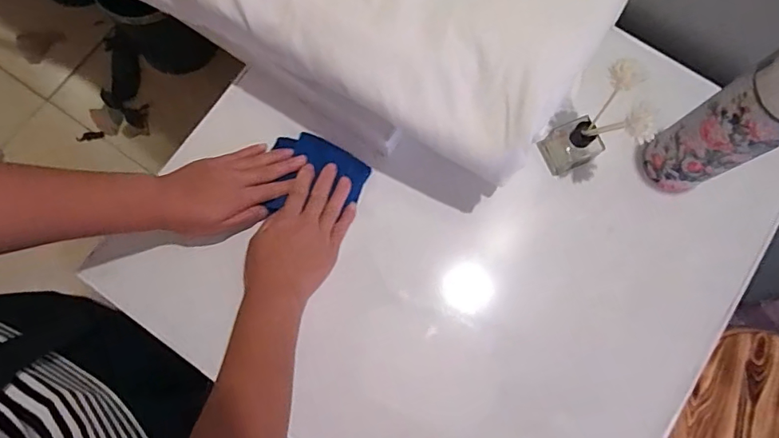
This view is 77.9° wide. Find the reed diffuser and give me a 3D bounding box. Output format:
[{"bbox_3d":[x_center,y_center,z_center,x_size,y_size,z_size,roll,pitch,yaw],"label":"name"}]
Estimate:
[{"bbox_3d":[0.207,-0.093,0.491,0.064,0.132,0.074,-2,77,-1],"label":"reed diffuser"}]

